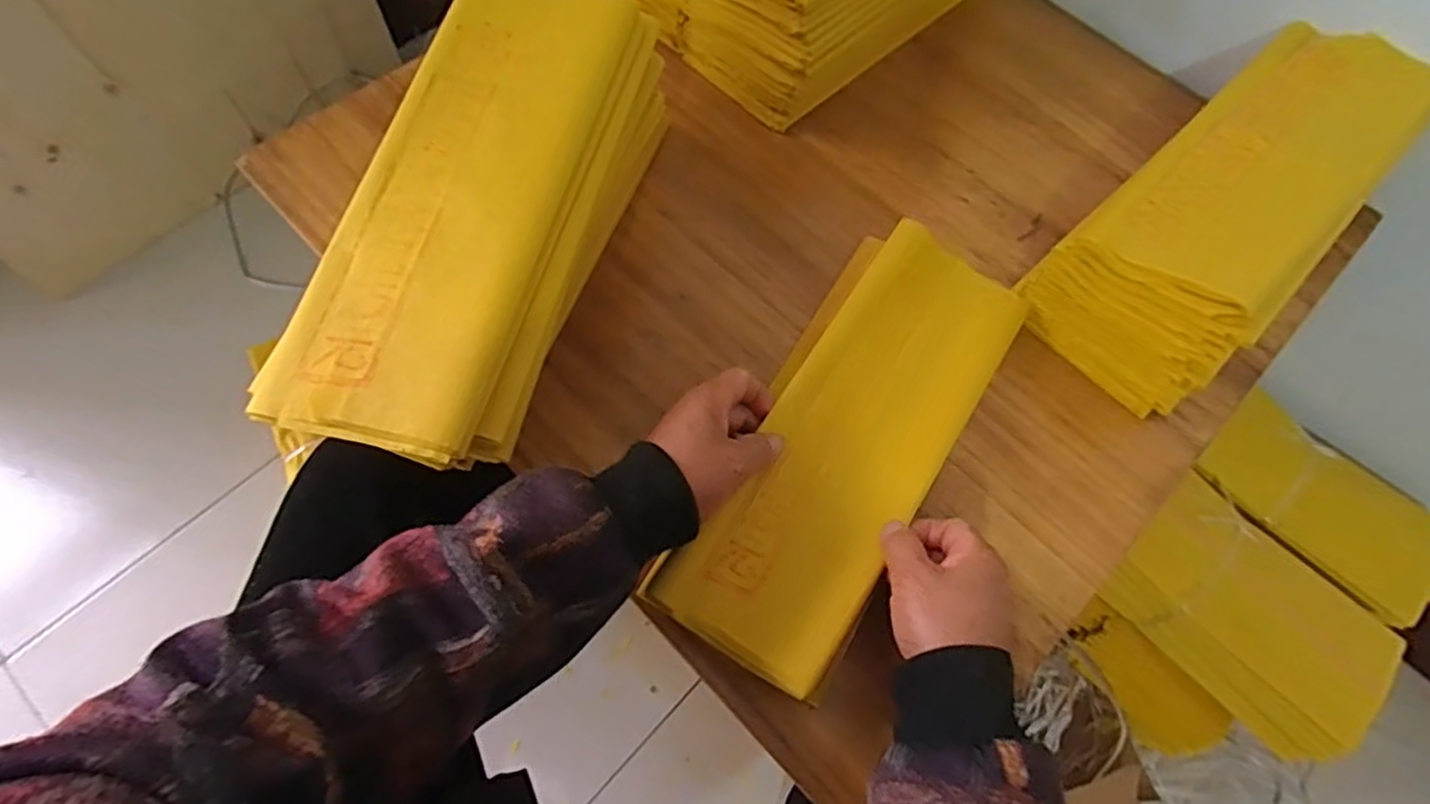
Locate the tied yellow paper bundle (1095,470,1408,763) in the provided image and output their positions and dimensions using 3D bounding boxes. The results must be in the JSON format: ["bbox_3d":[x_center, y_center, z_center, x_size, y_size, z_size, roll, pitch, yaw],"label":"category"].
[{"bbox_3d":[0.502,0.196,0.682,0.148,0.069,0.237,-42,74,-18],"label":"tied yellow paper bundle"}]

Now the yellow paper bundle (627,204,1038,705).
[{"bbox_3d":[0.091,0.022,0.465,0.119,0.043,0.313,29,68,10],"label":"yellow paper bundle"}]

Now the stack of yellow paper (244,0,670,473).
[{"bbox_3d":[-0.143,-0.104,0.464,0.139,0.141,0.330,14,66,3],"label":"stack of yellow paper"}]

